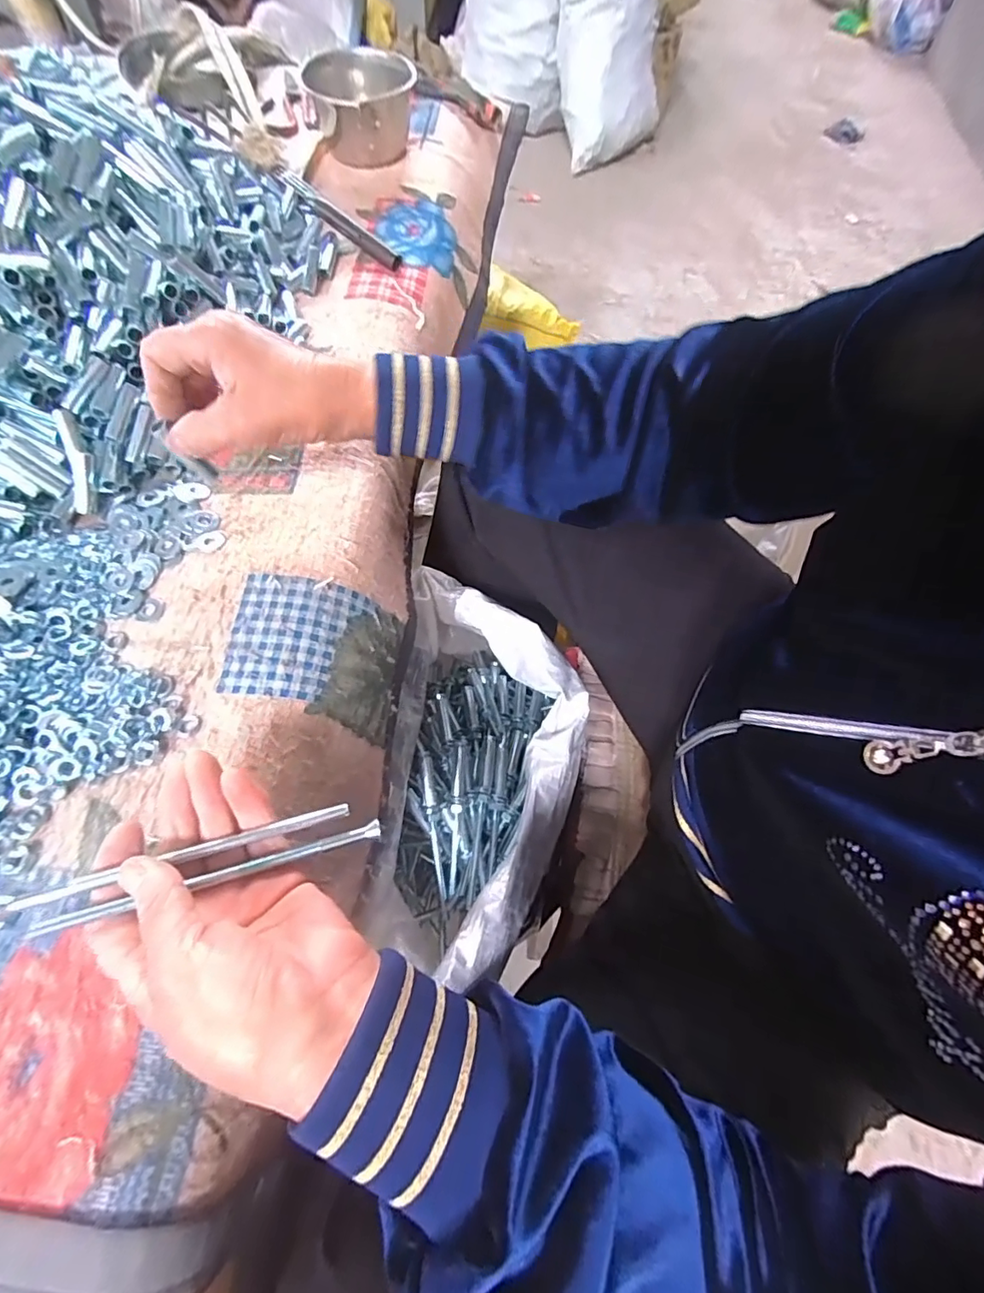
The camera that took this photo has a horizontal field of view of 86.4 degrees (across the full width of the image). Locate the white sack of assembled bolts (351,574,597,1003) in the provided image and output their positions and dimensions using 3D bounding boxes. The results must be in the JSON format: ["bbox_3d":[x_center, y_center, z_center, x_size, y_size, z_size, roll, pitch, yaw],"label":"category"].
[{"bbox_3d":[-0.010,0.112,0.491,0.151,0.209,0.312,5,64,-1],"label":"white sack of assembled bolts"}]

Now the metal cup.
[{"bbox_3d":[-0.140,-0.597,0.583,0.107,0.066,0.113,1,64,-3],"label":"metal cup"}]

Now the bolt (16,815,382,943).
[{"bbox_3d":[-0.124,0.106,0.242,0.145,0.004,0.008,-11,65,-20],"label":"bolt"}]

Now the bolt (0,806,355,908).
[{"bbox_3d":[-0.137,0.095,0.241,0.138,0.006,0.007,-12,65,-18],"label":"bolt"}]

